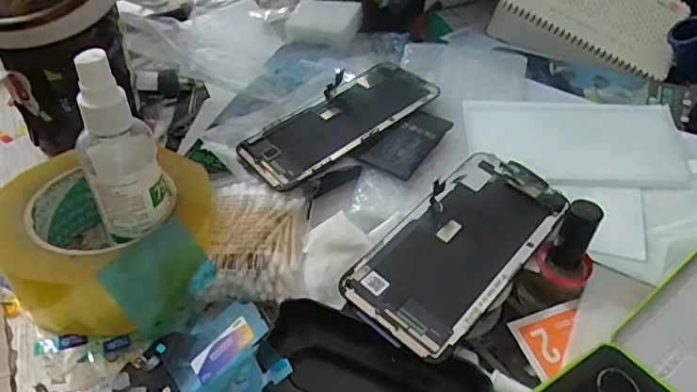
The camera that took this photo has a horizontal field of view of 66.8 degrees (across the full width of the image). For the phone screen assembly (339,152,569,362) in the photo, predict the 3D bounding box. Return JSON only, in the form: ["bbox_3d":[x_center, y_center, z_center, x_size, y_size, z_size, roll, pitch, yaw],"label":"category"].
[{"bbox_3d":[0.063,0.025,0.298,0.068,0.008,0.136,34,57,28],"label":"phone screen assembly"}]

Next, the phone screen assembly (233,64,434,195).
[{"bbox_3d":[-0.007,-0.055,0.378,0.144,0.008,0.067,-33,44,-19],"label":"phone screen assembly"}]

